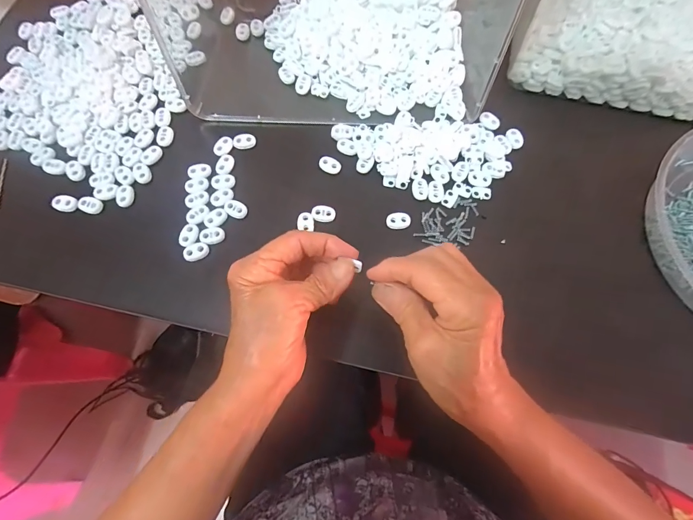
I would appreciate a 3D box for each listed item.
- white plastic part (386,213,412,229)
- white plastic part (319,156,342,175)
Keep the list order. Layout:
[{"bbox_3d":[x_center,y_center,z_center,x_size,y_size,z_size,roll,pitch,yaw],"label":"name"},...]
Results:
[{"bbox_3d":[0.050,-0.037,0.338,0.023,0.004,0.015,0,72,-1],"label":"white plastic part"},{"bbox_3d":[-0.016,-0.096,0.354,0.022,0.004,0.016,23,73,7],"label":"white plastic part"}]

